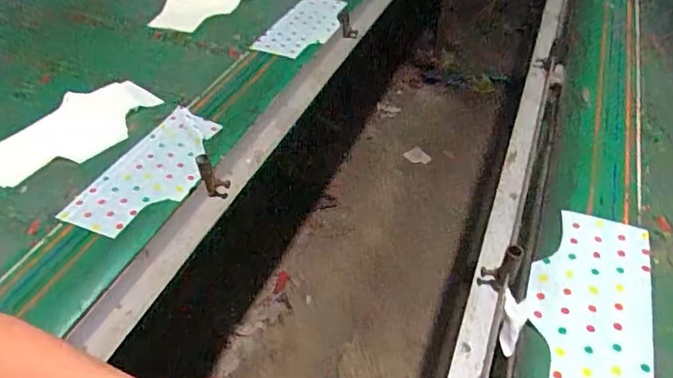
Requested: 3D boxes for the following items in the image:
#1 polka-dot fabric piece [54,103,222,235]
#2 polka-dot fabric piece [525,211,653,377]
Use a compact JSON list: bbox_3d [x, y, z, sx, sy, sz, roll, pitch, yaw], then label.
[{"bbox_3d":[-0.272,-0.032,0.812,0.138,0.020,0.275,16,43,15],"label":"polka-dot fabric piece"},{"bbox_3d":[0.301,0.133,0.621,0.133,0.010,0.285,15,48,16],"label":"polka-dot fabric piece"}]

